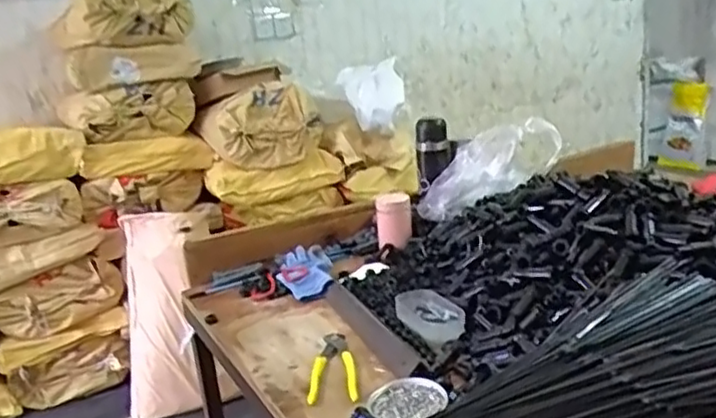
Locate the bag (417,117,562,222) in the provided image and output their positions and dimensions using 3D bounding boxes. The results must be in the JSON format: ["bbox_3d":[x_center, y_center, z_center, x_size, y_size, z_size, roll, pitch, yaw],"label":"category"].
[{"bbox_3d":[0.233,-0.077,1.251,0.287,0.105,0.070,-31,8,19],"label":"bag"}]

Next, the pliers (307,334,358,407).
[{"bbox_3d":[-0.034,0.205,0.887,0.060,0.017,0.152,-6,16,-1],"label":"pliers"}]

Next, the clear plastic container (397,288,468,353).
[{"bbox_3d":[0.103,0.148,0.969,0.073,0.030,0.161,-11,17,-20],"label":"clear plastic container"}]

